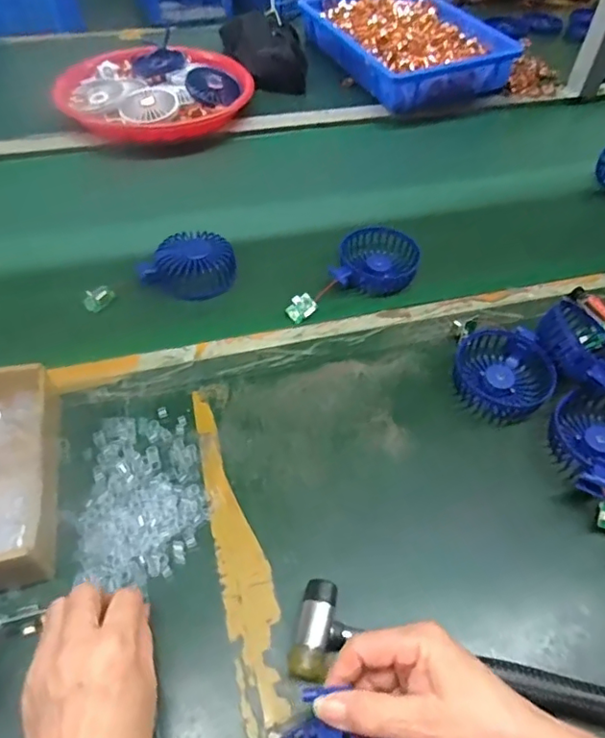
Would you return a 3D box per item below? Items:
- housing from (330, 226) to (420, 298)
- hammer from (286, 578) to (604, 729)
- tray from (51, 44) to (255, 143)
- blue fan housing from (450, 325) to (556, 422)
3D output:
[{"bbox_3d":[0.086,-0.123,0.634,0.090,0.025,0.100,12,52,6],"label":"housing"},{"bbox_3d":[0.115,0.201,0.376,0.242,0.025,0.061,11,52,5],"label":"hammer"},{"bbox_3d":[-0.241,-0.453,0.889,0.282,0.050,0.282,2,50,-2],"label":"tray"},{"bbox_3d":[0.193,0.002,0.536,0.084,0.036,0.089,2,52,-2],"label":"blue fan housing"}]

